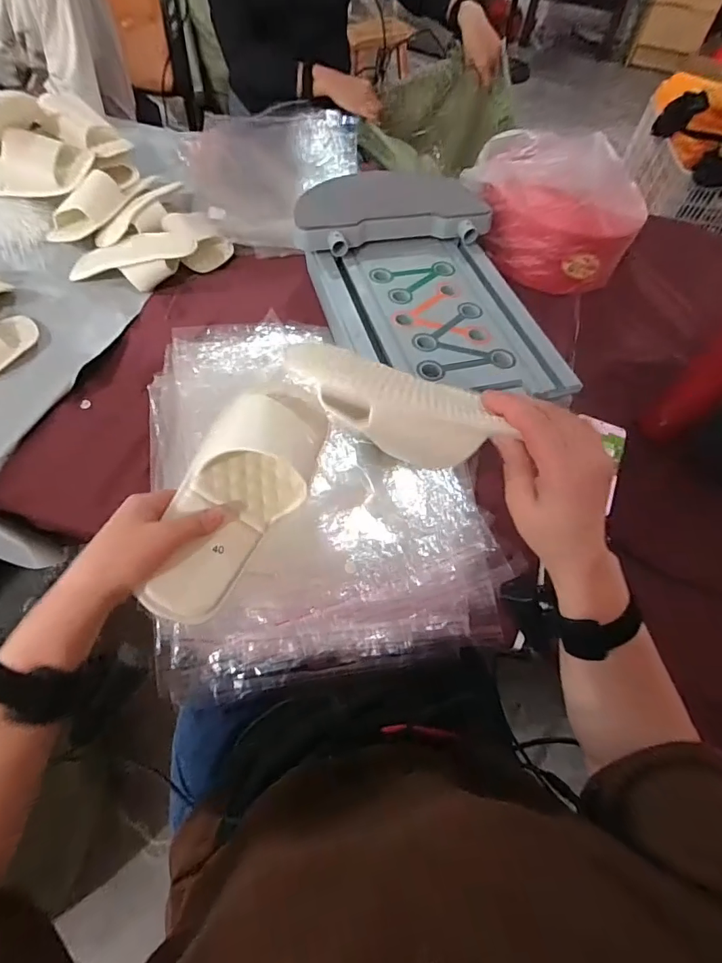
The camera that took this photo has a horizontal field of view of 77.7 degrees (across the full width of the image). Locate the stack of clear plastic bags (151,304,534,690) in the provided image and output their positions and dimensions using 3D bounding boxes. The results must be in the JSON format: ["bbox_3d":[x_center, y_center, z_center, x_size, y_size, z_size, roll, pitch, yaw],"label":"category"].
[{"bbox_3d":[-0.057,-0.006,0.567,0.379,0.072,0.458,-10,61,-9],"label":"stack of clear plastic bags"}]

